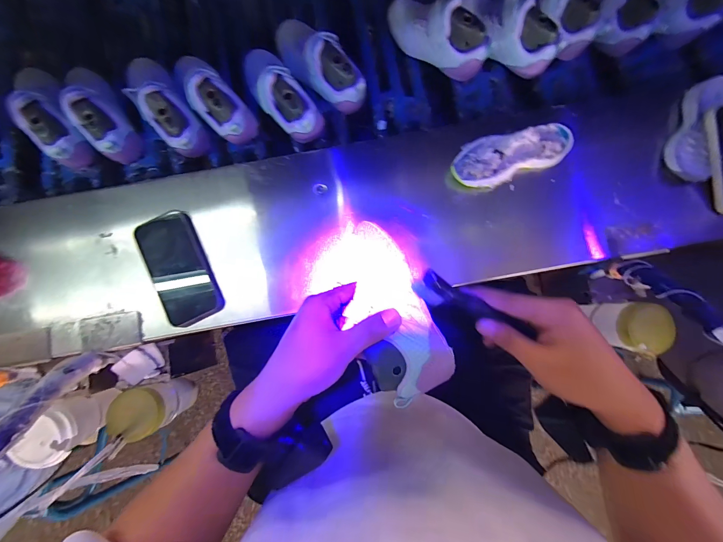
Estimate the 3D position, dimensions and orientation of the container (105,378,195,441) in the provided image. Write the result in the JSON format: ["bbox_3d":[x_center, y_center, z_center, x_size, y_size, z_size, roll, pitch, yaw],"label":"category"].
[{"bbox_3d":[-0.340,0.226,0.524,0.067,0.137,0.071,-7,87,1],"label":"container"}]

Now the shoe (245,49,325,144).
[{"bbox_3d":[-0.116,-0.259,0.466,0.063,0.062,0.132,-42,103,-4],"label":"shoe"}]

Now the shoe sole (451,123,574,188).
[{"bbox_3d":[0.216,-0.166,0.441,0.166,0.031,0.068,-10,87,0],"label":"shoe sole"}]

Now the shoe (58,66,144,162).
[{"bbox_3d":[-0.417,-0.253,0.481,0.062,0.090,0.170,-35,84,-3],"label":"shoe"}]

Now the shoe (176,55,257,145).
[{"bbox_3d":[-0.214,-0.250,0.463,0.066,0.061,0.140,-44,114,-4],"label":"shoe"}]

